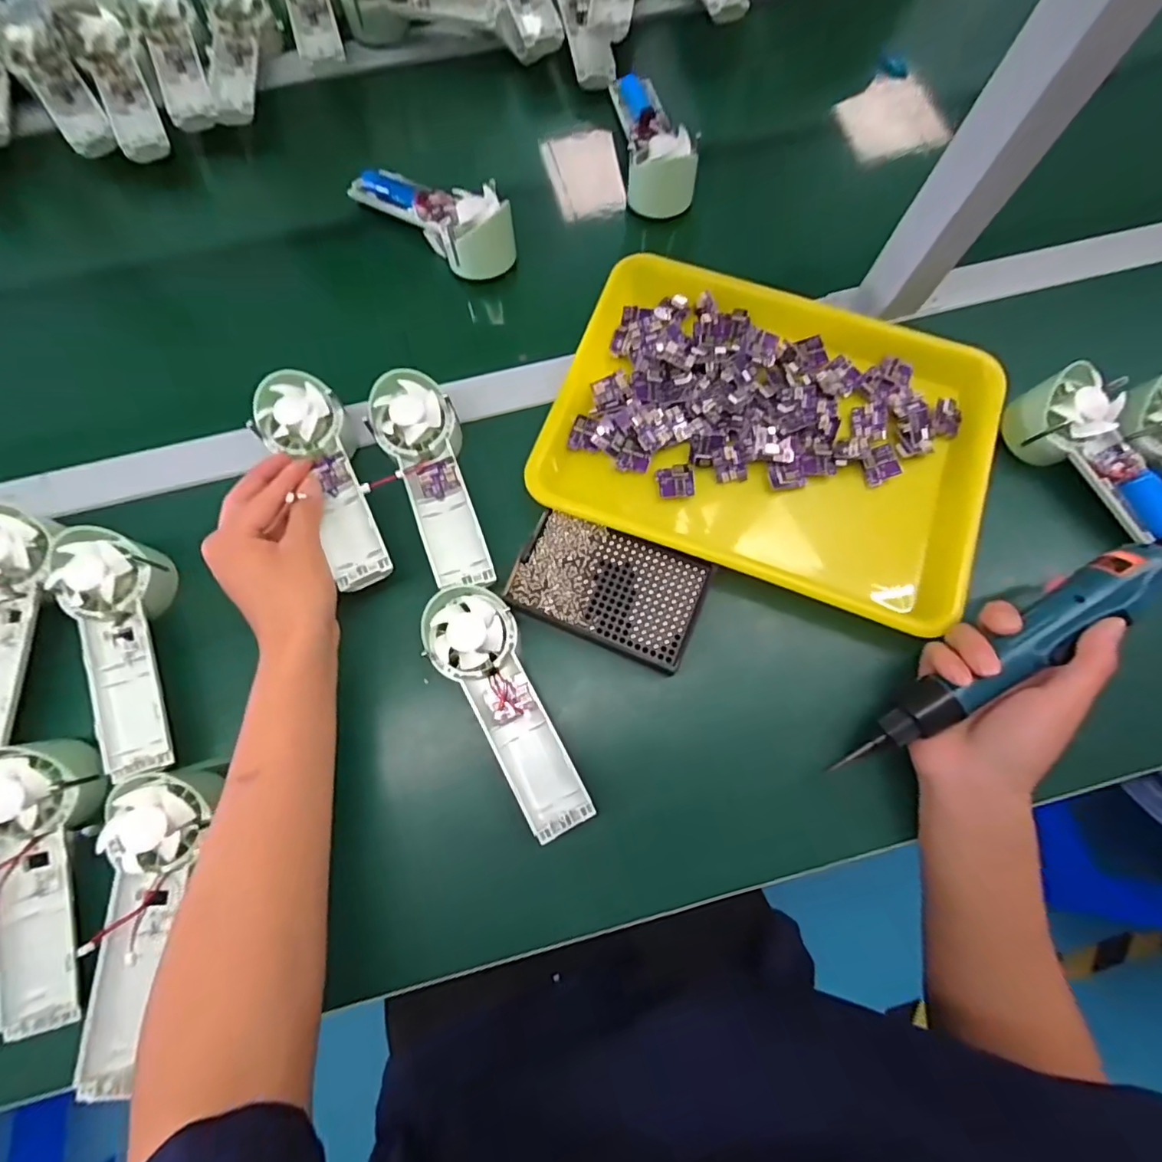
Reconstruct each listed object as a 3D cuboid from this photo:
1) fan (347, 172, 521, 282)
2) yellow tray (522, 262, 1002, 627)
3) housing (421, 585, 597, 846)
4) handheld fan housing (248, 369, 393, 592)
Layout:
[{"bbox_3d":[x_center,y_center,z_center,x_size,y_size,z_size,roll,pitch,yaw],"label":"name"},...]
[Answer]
[{"bbox_3d":[-0.136,-0.345,0.490,0.169,0.045,0.064,39,79,10],"label":"fan"},{"bbox_3d":[0.148,-0.126,0.426,0.330,0.033,0.254,20,76,5],"label":"yellow tray"},{"bbox_3d":[-0.051,0.085,0.363,0.058,0.029,0.176,-27,77,-7],"label":"housing"},{"bbox_3d":[-0.193,-0.074,0.411,0.062,0.040,0.176,-25,80,-6],"label":"handheld fan housing"}]

